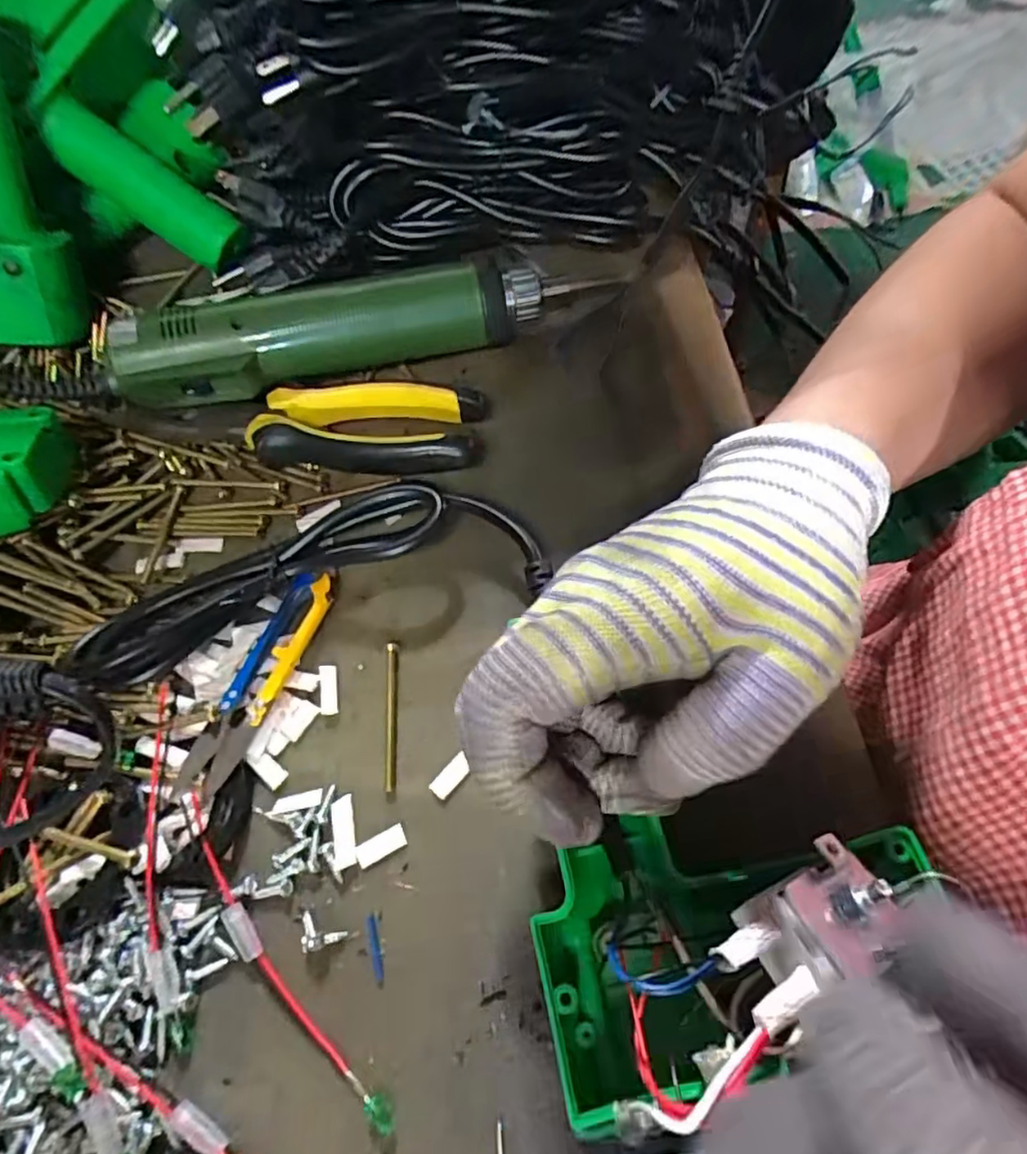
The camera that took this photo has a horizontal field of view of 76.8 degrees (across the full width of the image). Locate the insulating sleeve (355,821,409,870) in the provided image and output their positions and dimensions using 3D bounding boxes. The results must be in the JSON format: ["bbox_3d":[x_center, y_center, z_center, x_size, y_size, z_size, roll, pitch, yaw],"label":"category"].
[{"bbox_3d":[-0.047,0.095,0.229,0.018,0.004,0.008,-26,63,-9],"label":"insulating sleeve"}]

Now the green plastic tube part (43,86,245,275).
[{"bbox_3d":[-0.198,-0.213,0.354,0.099,0.026,0.033,33,62,-21],"label":"green plastic tube part"}]

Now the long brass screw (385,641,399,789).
[{"bbox_3d":[-0.047,0.053,0.251,0.004,0.006,0.057,-5,61,0],"label":"long brass screw"}]

